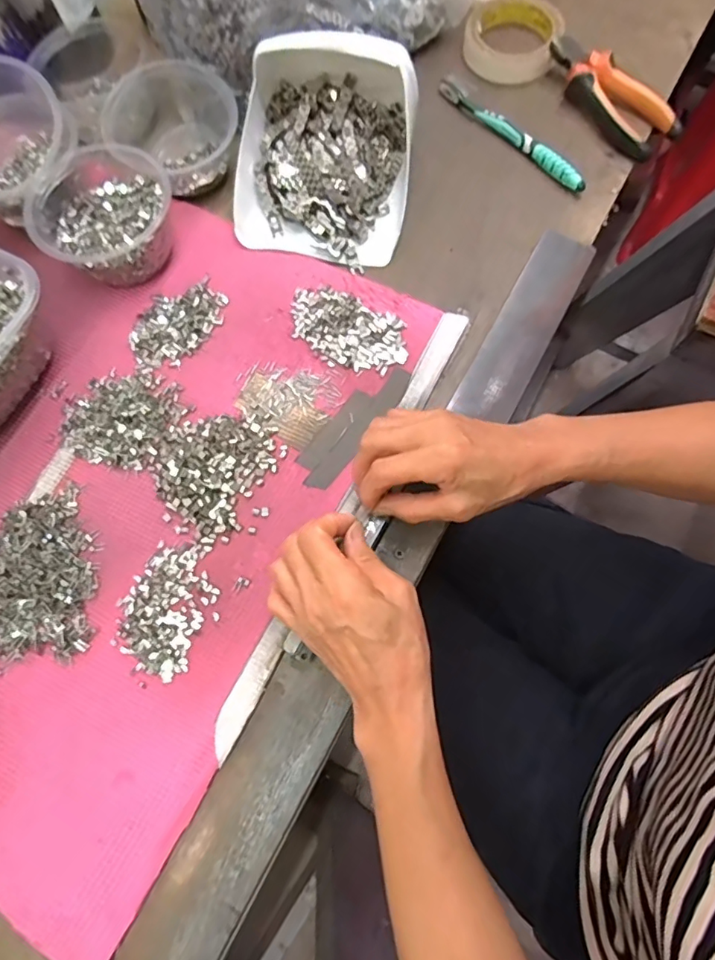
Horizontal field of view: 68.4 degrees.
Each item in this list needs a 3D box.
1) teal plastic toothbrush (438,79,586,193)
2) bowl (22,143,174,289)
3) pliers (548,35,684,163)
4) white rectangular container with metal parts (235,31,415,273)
[{"bbox_3d":[0.148,-0.337,0.505,0.013,0.018,0.185,-40,76,-9],"label":"teal plastic toothbrush"},{"bbox_3d":[-0.218,-0.227,0.459,0.113,0.059,0.116,-1,74,2],"label":"bowl"},{"bbox_3d":[0.242,-0.372,0.510,0.054,0.032,0.150,-33,75,-7],"label":"pliers"},{"bbox_3d":[-0.029,-0.301,0.461,0.150,0.081,0.181,5,74,4],"label":"white rectangular container with metal parts"}]

